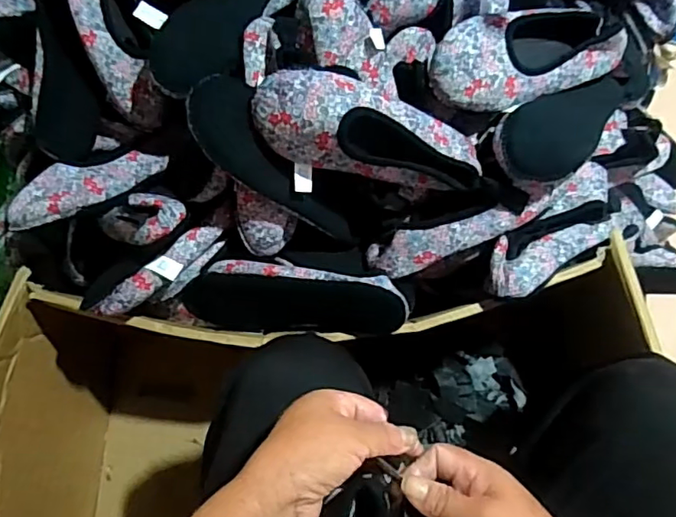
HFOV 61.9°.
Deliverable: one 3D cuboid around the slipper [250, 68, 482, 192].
[{"bbox_3d":[0.035,-0.130,0.587,0.247,0.063,0.078,12,62,-20],"label":"slipper"}]

